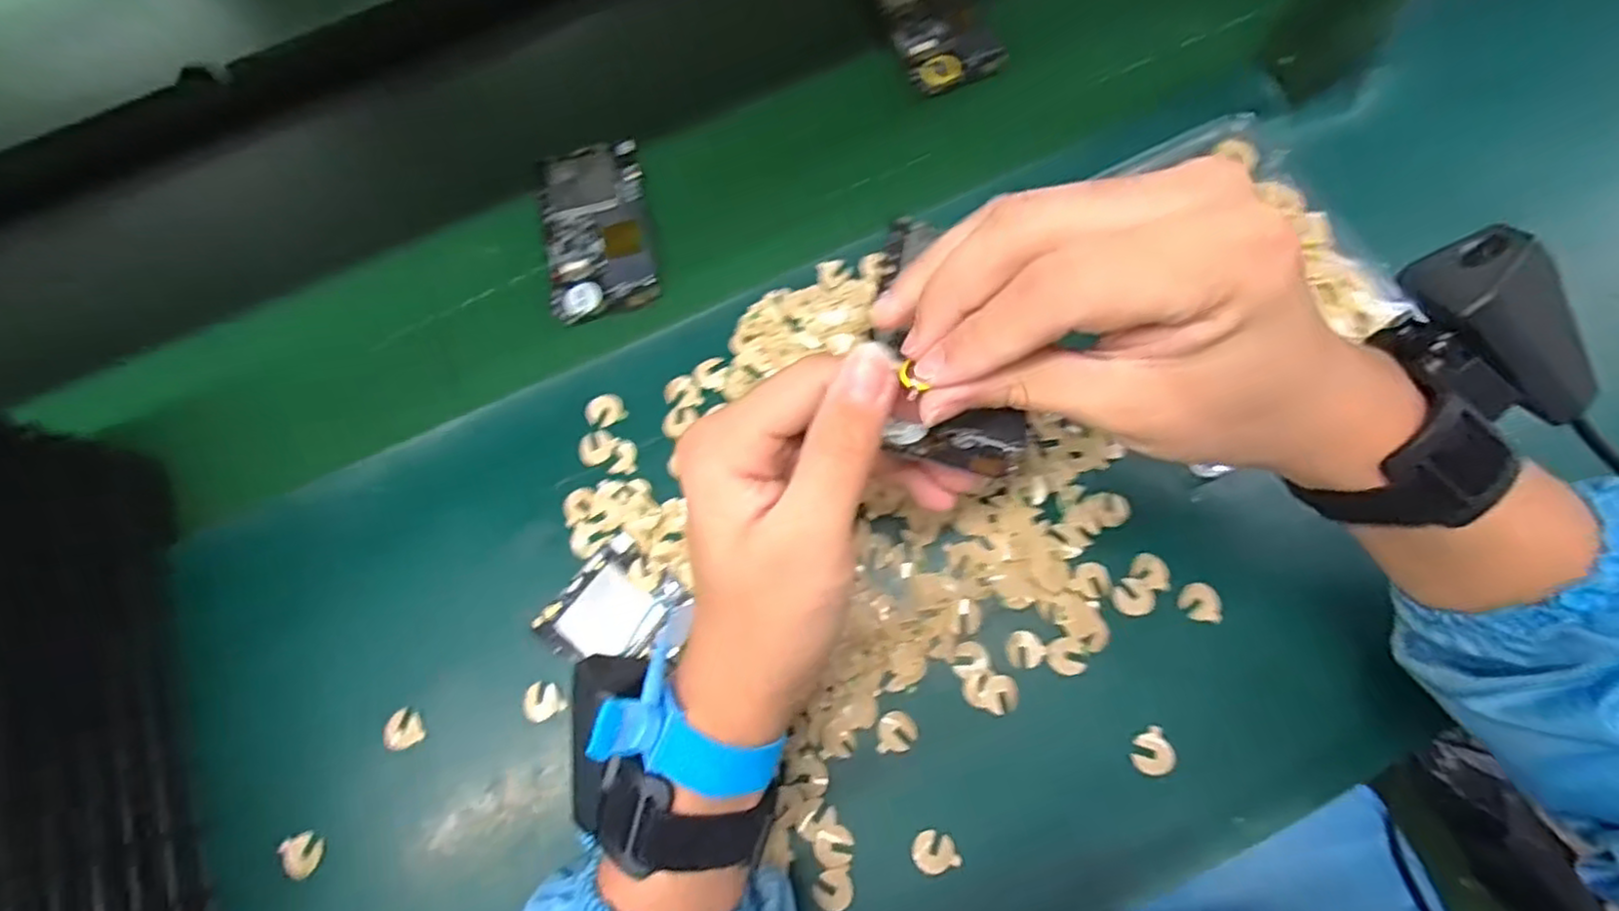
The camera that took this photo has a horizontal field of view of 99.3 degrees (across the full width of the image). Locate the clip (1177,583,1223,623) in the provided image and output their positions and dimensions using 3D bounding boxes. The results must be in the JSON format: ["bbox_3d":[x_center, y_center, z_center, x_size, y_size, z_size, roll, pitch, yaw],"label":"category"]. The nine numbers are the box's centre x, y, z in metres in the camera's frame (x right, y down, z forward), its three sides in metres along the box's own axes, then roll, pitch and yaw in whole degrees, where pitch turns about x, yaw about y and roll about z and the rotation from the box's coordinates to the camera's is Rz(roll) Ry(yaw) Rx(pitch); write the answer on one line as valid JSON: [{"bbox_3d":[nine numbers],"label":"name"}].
[{"bbox_3d":[0.191,0.072,0.336,0.018,0.004,0.017,8,73,5],"label":"clip"}]

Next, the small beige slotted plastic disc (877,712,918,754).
[{"bbox_3d":[0.042,0.131,0.324,0.018,0.004,0.018,-1,73,2],"label":"small beige slotted plastic disc"}]

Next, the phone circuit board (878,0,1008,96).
[{"bbox_3d":[0.080,-0.299,0.463,0.062,0.011,0.117,-20,71,-3],"label":"phone circuit board"}]

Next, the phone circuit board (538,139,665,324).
[{"bbox_3d":[-0.132,-0.140,0.428,0.063,0.011,0.116,-11,76,-2],"label":"phone circuit board"}]

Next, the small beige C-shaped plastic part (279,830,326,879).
[{"bbox_3d":[-0.236,0.186,0.321,0.012,0.011,0.019,-23,73,-5],"label":"small beige C-shaped plastic part"}]

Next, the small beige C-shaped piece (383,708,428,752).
[{"bbox_3d":[-0.198,0.133,0.335,0.016,0.007,0.018,-20,73,-4],"label":"small beige C-shaped piece"}]

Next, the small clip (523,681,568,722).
[{"bbox_3d":[-0.131,0.121,0.337,0.018,0.004,0.017,-31,74,-7],"label":"small clip"}]

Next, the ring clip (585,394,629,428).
[{"bbox_3d":[-0.113,-0.025,0.379,0.020,0.004,0.019,-1,73,2],"label":"ring clip"}]

